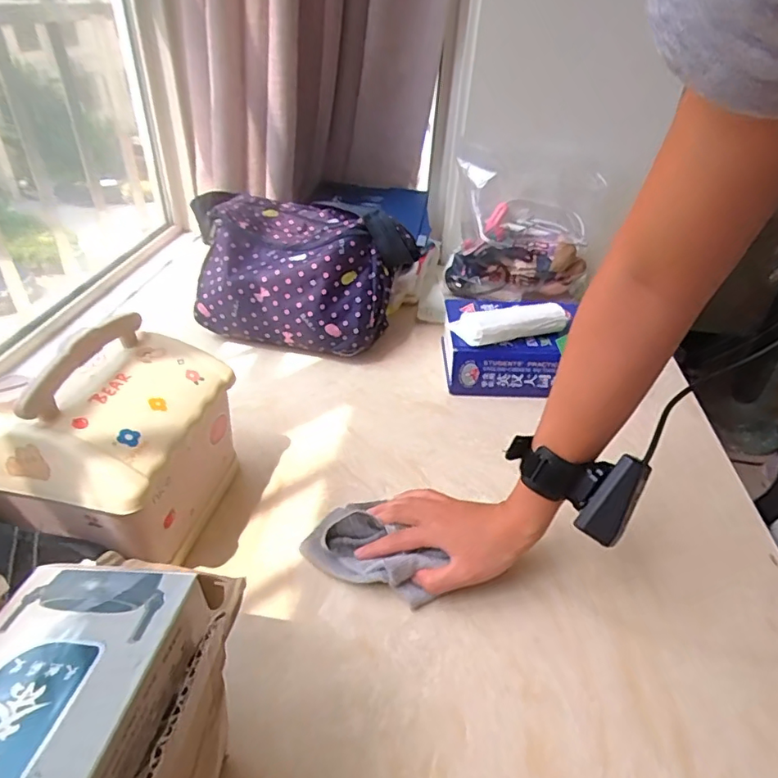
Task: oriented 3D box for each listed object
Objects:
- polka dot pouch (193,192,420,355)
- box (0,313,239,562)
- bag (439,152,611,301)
[{"bbox_3d":[-0.127,-0.168,0.776,0.315,0.162,0.193,10,37,9],"label":"polka dot pouch"},{"bbox_3d":[-0.238,0.047,0.475,0.151,0.184,0.174,10,37,7],"label":"box"},{"bbox_3d":[0.220,-0.261,0.882,0.225,0.195,0.164,12,37,10],"label":"bag"}]

